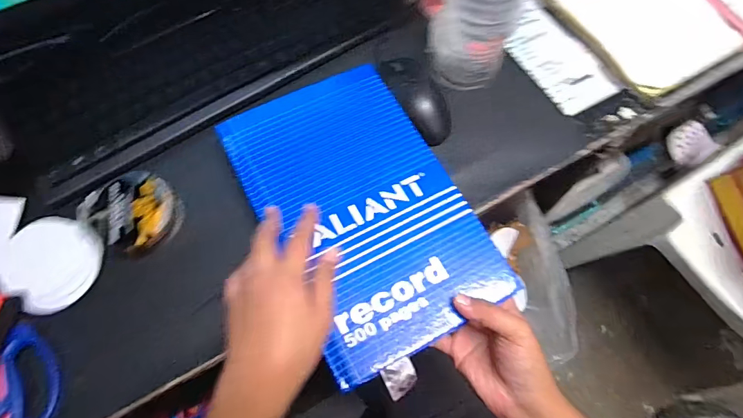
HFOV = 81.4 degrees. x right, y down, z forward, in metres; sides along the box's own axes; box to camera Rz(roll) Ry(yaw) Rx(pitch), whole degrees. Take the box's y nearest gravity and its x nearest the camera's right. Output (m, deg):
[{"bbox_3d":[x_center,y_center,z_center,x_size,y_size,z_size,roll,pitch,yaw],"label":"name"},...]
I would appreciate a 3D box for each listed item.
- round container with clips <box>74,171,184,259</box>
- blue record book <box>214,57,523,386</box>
[{"bbox_3d":[-0.225,0.001,0.413,0.081,0.021,0.073,39,72,14],"label":"round container with clips"},{"bbox_3d":[-0.011,-0.010,0.406,0.175,0.020,0.282,-27,70,-11],"label":"blue record book"}]

